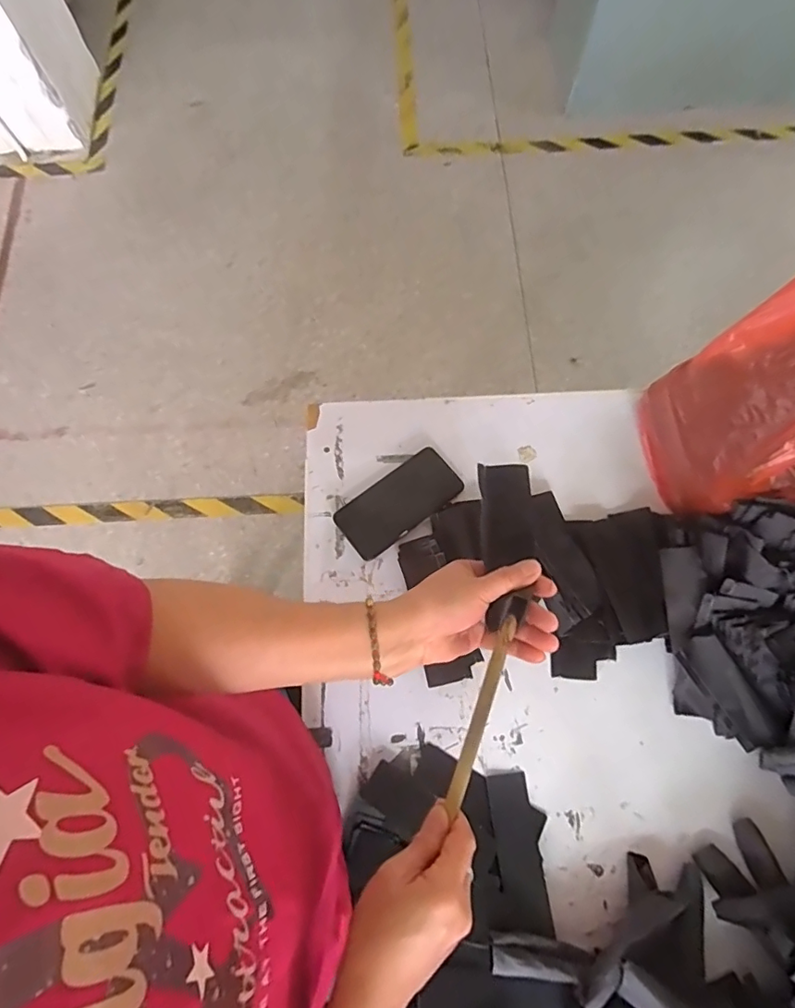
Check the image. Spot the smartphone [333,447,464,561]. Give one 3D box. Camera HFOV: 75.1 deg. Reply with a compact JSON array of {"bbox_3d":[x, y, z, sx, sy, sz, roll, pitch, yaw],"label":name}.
[{"bbox_3d":[0.003,-0.003,0.675,0.163,0.009,0.078,-36,75,-10],"label":"smartphone"}]

